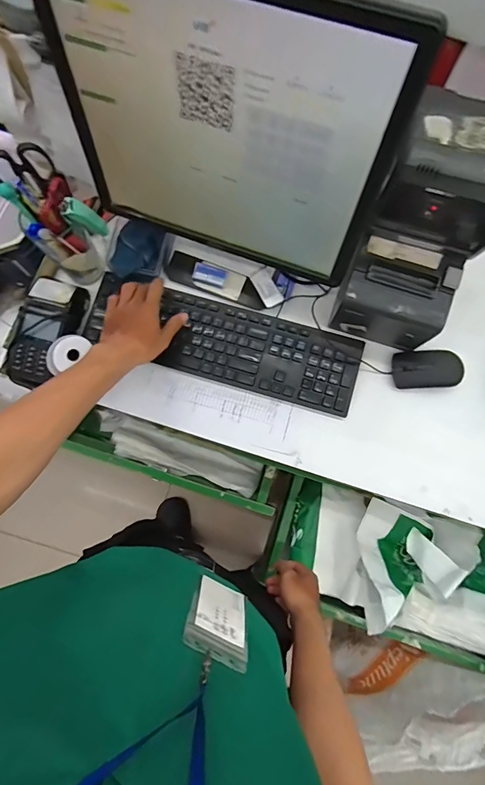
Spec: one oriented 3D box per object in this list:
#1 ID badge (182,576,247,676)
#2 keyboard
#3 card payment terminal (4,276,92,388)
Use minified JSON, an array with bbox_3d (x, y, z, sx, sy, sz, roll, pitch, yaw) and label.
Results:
[{"bbox_3d":[-0.022,0.231,0.406,0.064,0.115,0.004,29,96,0],"label":"ID badge"},{"bbox_3d":[-0.032,-0.084,0.628,0.433,0.027,0.127,18,78,4],"label":"keyboard"},{"bbox_3d":[-0.307,-0.094,0.614,0.081,0.049,0.171,22,78,5],"label":"card payment terminal"}]

